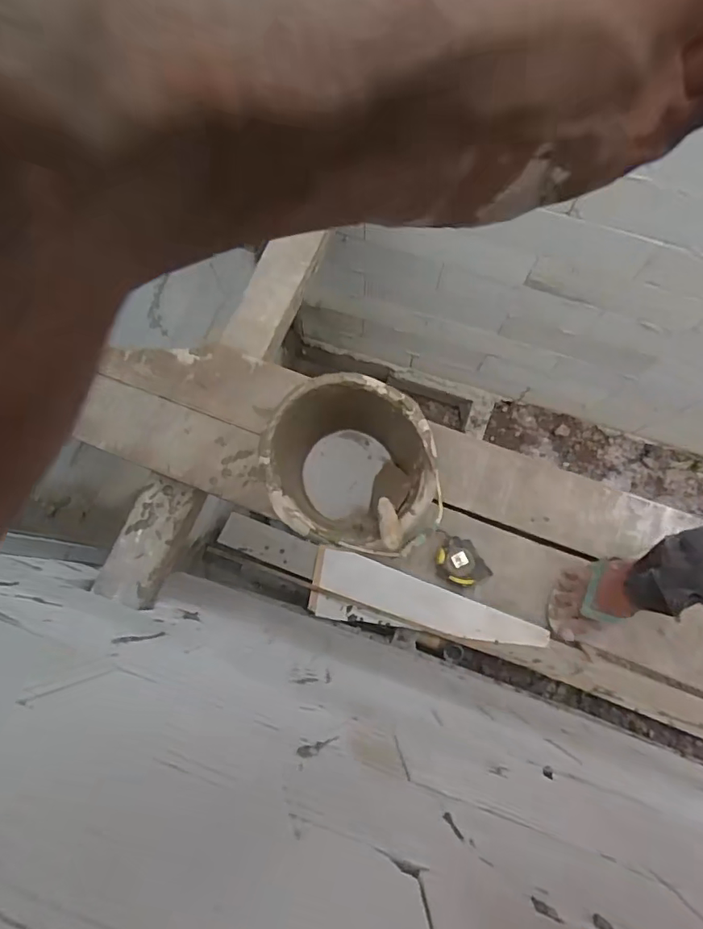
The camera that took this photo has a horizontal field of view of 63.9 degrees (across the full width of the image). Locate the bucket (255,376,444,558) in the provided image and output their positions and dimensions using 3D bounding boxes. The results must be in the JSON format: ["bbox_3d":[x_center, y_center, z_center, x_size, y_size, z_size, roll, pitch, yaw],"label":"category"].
[{"bbox_3d":[0.003,0.018,1.011,0.275,0.270,0.263,10,78,2],"label":"bucket"}]

